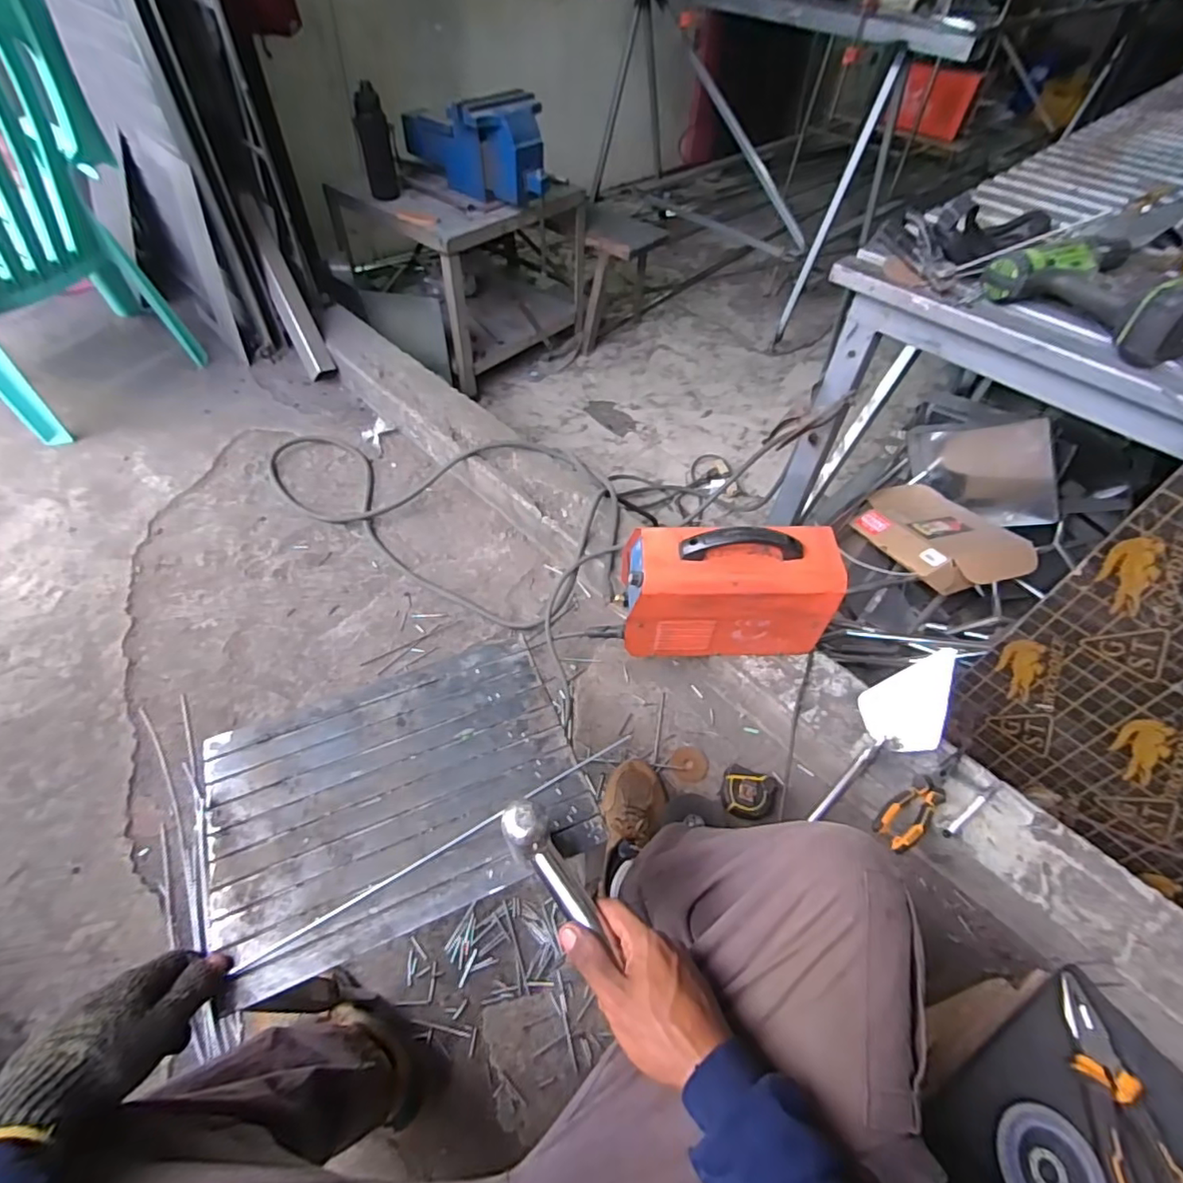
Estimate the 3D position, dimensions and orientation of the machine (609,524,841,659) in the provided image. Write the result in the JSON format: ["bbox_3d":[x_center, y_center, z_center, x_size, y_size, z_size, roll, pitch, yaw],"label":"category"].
[{"bbox_3d":[0.220,-0.010,0.943,0.315,0.217,0.133,2,52,-2],"label":"machine"}]

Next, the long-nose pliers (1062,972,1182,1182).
[{"bbox_3d":[0.442,0.439,0.474,0.054,0.019,0.192,4,52,0],"label":"long-nose pliers"}]

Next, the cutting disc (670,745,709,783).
[{"bbox_3d":[0.171,0.301,0.990,0.061,0.004,0.067,5,50,-6],"label":"cutting disc"}]

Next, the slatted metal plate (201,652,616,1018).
[{"bbox_3d":[-0.191,0.197,0.567,0.342,0.014,0.248,-17,54,-14],"label":"slatted metal plate"}]

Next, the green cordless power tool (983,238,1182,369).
[{"bbox_3d":[0.684,-0.401,0.733,0.207,0.080,0.236,-23,57,-19],"label":"green cordless power tool"}]

